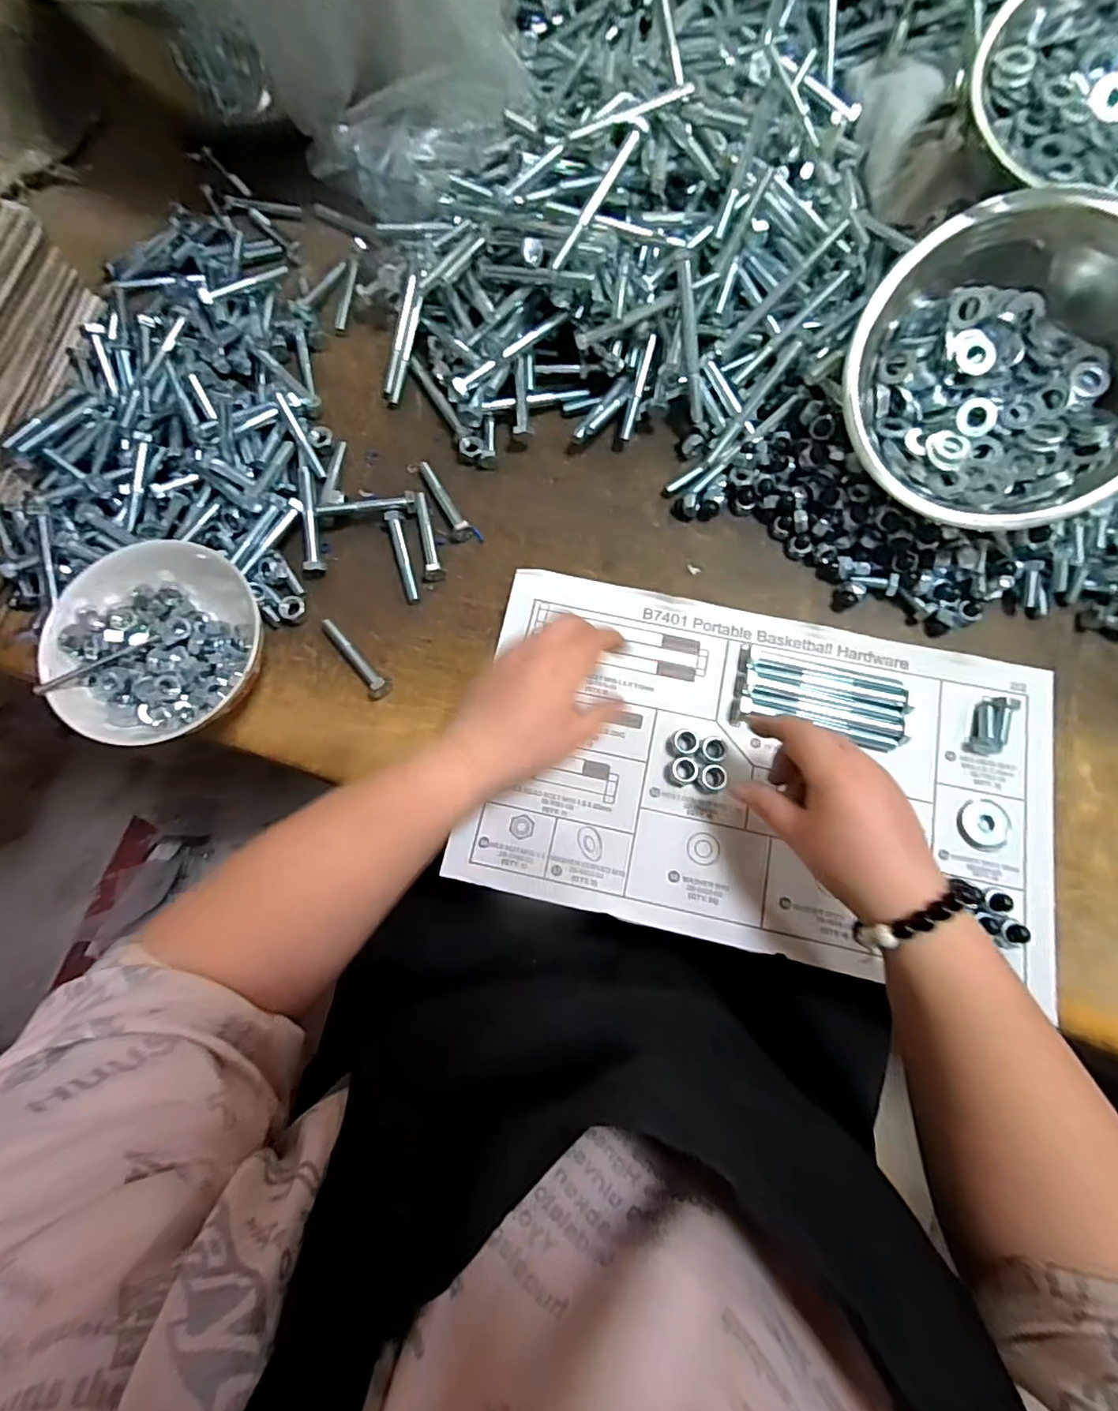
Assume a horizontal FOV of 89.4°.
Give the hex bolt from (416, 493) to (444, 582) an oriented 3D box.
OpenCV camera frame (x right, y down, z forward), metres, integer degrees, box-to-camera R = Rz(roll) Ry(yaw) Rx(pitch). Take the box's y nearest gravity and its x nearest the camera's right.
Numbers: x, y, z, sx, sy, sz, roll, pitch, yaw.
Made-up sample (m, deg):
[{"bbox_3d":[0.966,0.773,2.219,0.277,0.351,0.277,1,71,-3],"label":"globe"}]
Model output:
[{"bbox_3d":[-0.098,-0.127,0.418,0.014,0.013,0.069,-12,77,-1],"label":"hex bolt"}]

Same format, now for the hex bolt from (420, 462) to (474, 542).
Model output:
[{"bbox_3d":[-0.087,-0.157,0.429,0.015,0.010,0.074,-27,77,-5],"label":"hex bolt"}]

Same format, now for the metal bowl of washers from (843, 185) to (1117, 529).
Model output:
[{"bbox_3d":[0.280,-0.208,0.361,0.185,0.086,0.185,2,98,13],"label":"metal bowl of washers"}]

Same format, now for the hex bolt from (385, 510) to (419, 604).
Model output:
[{"bbox_3d":[-0.114,-0.110,0.417,0.013,0.016,0.071,-17,77,-2],"label":"hex bolt"}]

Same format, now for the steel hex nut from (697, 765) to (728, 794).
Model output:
[{"bbox_3d":[0.101,0.048,0.370,0.017,0.011,0.016,-40,77,-13],"label":"steel hex nut"}]

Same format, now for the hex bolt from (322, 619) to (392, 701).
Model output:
[{"bbox_3d":[-0.146,-0.034,0.399,0.016,0.012,0.071,-42,79,-8],"label":"hex bolt"}]

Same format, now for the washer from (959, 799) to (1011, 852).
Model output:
[{"bbox_3d":[0.273,0.076,0.361,0.033,0.004,0.032,0,77,2],"label":"washer"}]

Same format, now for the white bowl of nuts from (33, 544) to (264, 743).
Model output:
[{"bbox_3d":[-0.258,-0.036,0.376,0.127,0.056,0.129,0,77,2],"label":"white bowl of nuts"}]

